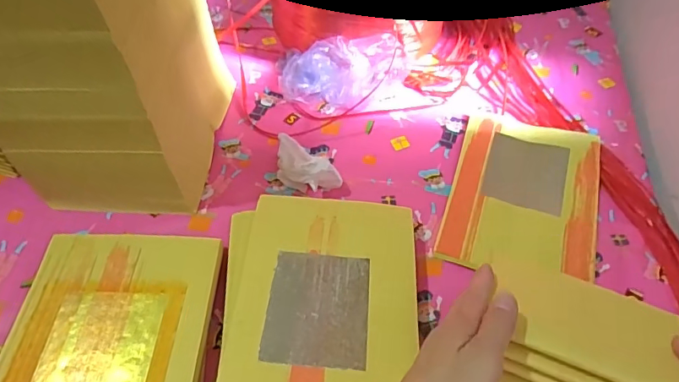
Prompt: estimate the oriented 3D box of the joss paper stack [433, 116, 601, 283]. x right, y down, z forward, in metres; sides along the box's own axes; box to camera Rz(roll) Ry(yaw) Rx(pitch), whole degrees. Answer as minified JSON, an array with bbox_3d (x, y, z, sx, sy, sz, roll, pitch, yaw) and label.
[{"bbox_3d":[0.213,0.001,0.541,0.159,0.013,0.227,16,52,11],"label":"joss paper stack"}]

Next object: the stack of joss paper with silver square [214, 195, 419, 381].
[{"bbox_3d":[-0.019,0.117,0.425,0.173,0.038,0.246,3,51,1],"label":"stack of joss paper with silver square"}]

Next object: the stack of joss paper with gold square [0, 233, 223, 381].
[{"bbox_3d":[-0.197,0.146,0.403,0.164,0.034,0.231,0,51,-1],"label":"stack of joss paper with gold square"}]

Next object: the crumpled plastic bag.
[{"bbox_3d":[0.000,-0.164,0.639,0.180,0.066,0.100,6,51,4],"label":"crumpled plastic bag"}]

